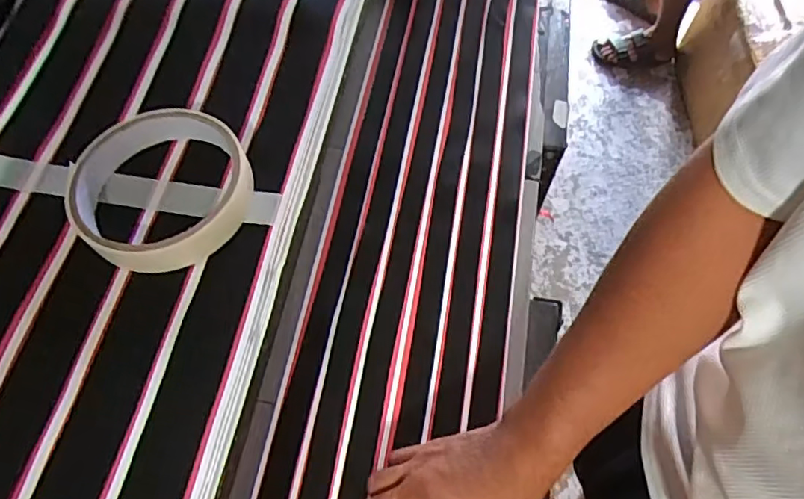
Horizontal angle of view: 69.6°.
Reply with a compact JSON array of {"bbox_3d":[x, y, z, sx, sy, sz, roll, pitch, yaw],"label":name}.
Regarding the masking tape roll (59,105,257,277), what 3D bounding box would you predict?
[{"bbox_3d":[-0.120,-0.032,0.289,0.084,0.017,0.085,0,62,1],"label":"masking tape roll"}]

